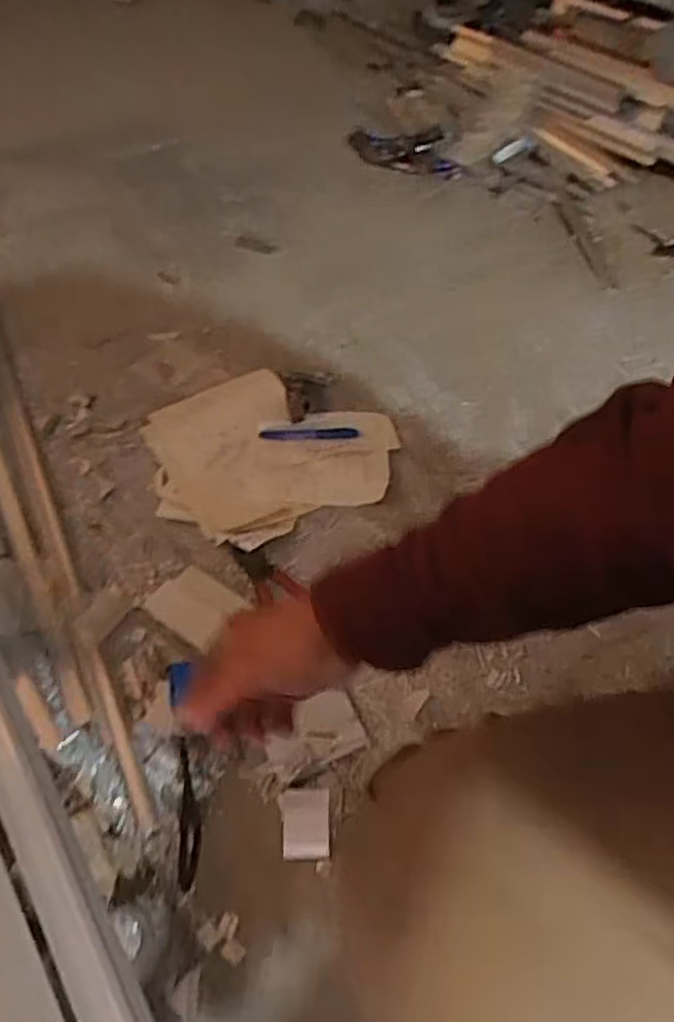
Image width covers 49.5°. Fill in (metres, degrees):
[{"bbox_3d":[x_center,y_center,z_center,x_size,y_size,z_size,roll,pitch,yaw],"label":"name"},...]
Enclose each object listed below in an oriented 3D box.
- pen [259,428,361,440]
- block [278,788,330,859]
[{"bbox_3d":[-0.038,-0.107,1.008,0.136,0.014,0.019,-2,48,-1],"label":"pen"},{"bbox_3d":[-0.030,0.290,0.680,0.046,0.008,0.059,-2,48,0],"label":"block"}]

